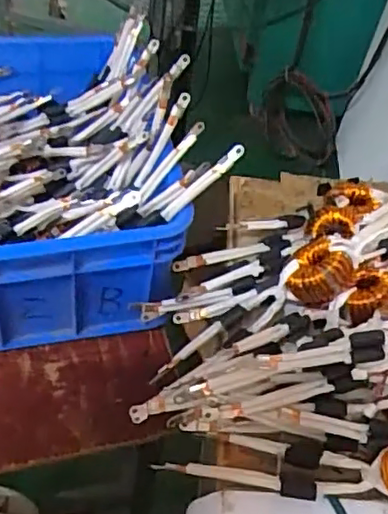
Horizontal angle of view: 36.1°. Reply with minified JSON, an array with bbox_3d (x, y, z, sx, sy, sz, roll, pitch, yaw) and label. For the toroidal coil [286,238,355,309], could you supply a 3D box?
[{"bbox_3d":[0.143,0.014,0.677,0.039,0.080,0.091,51,34,-21],"label":"toroidal coil"}]

